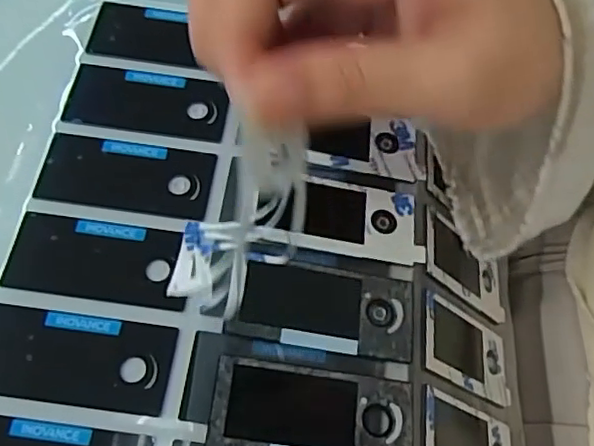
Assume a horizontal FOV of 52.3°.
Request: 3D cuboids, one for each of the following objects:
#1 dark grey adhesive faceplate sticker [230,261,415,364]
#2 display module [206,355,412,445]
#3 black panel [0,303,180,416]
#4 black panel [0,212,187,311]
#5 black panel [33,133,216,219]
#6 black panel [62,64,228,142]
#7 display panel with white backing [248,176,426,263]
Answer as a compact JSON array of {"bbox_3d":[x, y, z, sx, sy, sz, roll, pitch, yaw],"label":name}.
[{"bbox_3d":[0.009,0.026,0.189,0.055,0.007,0.027,6,63,-1],"label":"dark grey adhesive faceplate sticker"},{"bbox_3d":[0.005,0.055,0.174,0.057,0.006,0.027,6,63,0],"label":"display module"},{"bbox_3d":[-0.068,0.040,0.183,0.059,0.004,0.027,7,63,0],"label":"black panel"},{"bbox_3d":[-0.065,0.011,0.198,0.057,0.004,0.027,7,63,0],"label":"black panel"},{"bbox_3d":[-0.060,-0.017,0.213,0.058,0.004,0.027,7,63,0],"label":"black panel"},{"bbox_3d":[-0.056,-0.046,0.227,0.058,0.004,0.028,8,63,0],"label":"black panel"},{"bbox_3d":[0.015,-0.002,0.205,0.056,0.008,0.026,4,63,-2],"label":"display panel with white backing"}]

